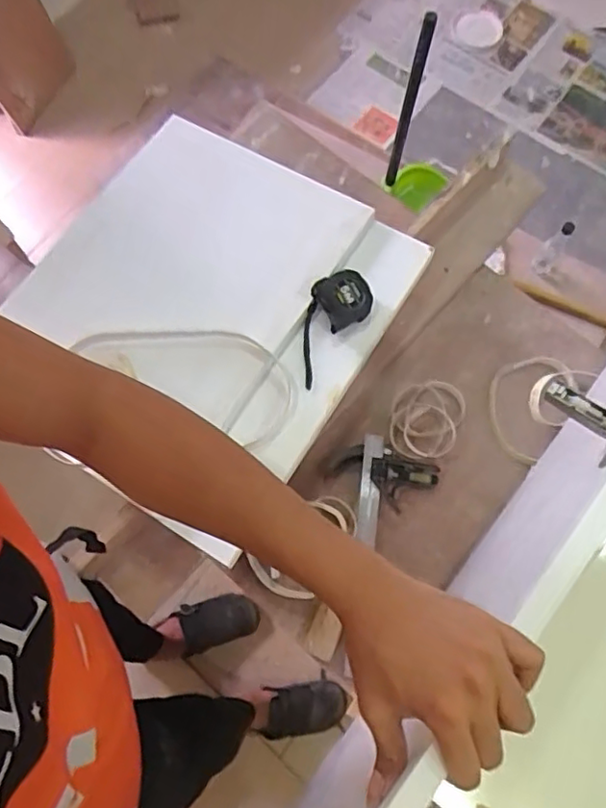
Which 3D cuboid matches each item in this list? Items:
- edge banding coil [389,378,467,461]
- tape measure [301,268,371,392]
[{"bbox_3d":[0.174,0.022,0.875,0.098,0.032,0.125,22,73,7],"label":"edge banding coil"},{"bbox_3d":[0.039,-0.096,0.791,0.081,0.047,0.155,12,72,4],"label":"tape measure"}]

